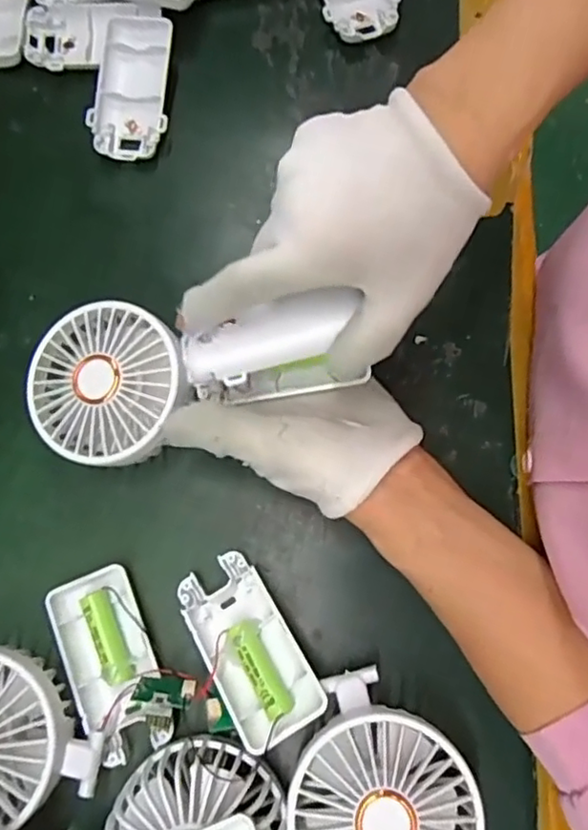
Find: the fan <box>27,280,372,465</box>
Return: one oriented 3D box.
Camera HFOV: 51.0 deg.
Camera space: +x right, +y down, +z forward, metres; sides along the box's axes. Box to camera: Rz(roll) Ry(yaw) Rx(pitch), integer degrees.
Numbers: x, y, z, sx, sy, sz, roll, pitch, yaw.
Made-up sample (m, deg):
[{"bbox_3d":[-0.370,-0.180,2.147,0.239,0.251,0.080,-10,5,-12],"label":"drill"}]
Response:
[{"bbox_3d":[-0.054,-0.022,0.327,0.176,0.048,0.084,-9,76,15],"label":"fan"}]

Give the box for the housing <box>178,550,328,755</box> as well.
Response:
[{"bbox_3d":[-0.023,0.121,0.322,0.045,0.017,0.094,-32,60,-6],"label":"housing"}]

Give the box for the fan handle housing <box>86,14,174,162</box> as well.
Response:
[{"bbox_3d":[-0.110,-0.223,0.420,0.049,0.022,0.096,4,76,6],"label":"fan handle housing"}]

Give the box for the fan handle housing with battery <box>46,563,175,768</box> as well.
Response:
[{"bbox_3d":[-0.096,0.131,0.330,0.045,0.016,0.094,-24,75,-2],"label":"fan handle housing with battery"}]

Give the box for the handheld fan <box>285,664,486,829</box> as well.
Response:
[{"bbox_3d":[0.043,0.184,0.298,0.088,0.045,0.096,24,78,9],"label":"handheld fan"}]

